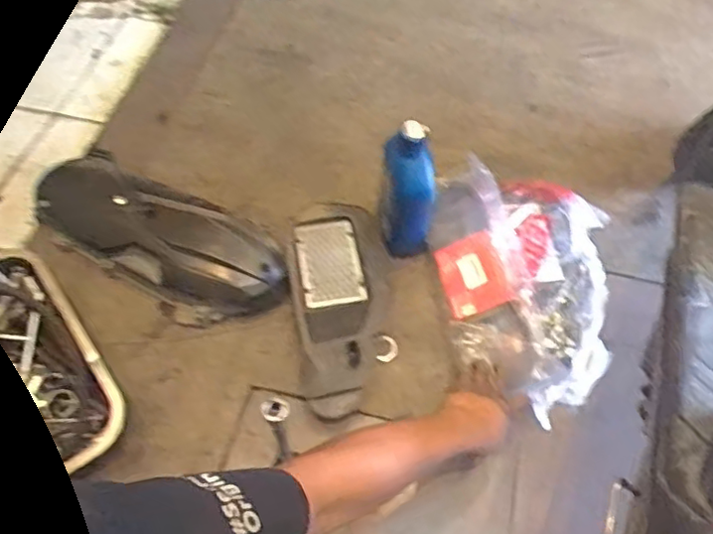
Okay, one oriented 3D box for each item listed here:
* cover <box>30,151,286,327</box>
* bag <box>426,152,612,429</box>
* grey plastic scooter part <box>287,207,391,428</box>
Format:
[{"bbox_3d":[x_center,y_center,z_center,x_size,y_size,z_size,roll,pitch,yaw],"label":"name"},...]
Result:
[{"bbox_3d":[-0.307,-0.045,0.977,0.447,0.069,0.161,30,60,17],"label":"cover"},{"bbox_3d":[0.248,0.021,0.960,0.257,0.060,0.391,3,56,0],"label":"bag"},{"bbox_3d":[-0.020,0.045,0.940,0.155,0.035,0.354,-3,56,-5],"label":"grey plastic scooter part"}]

